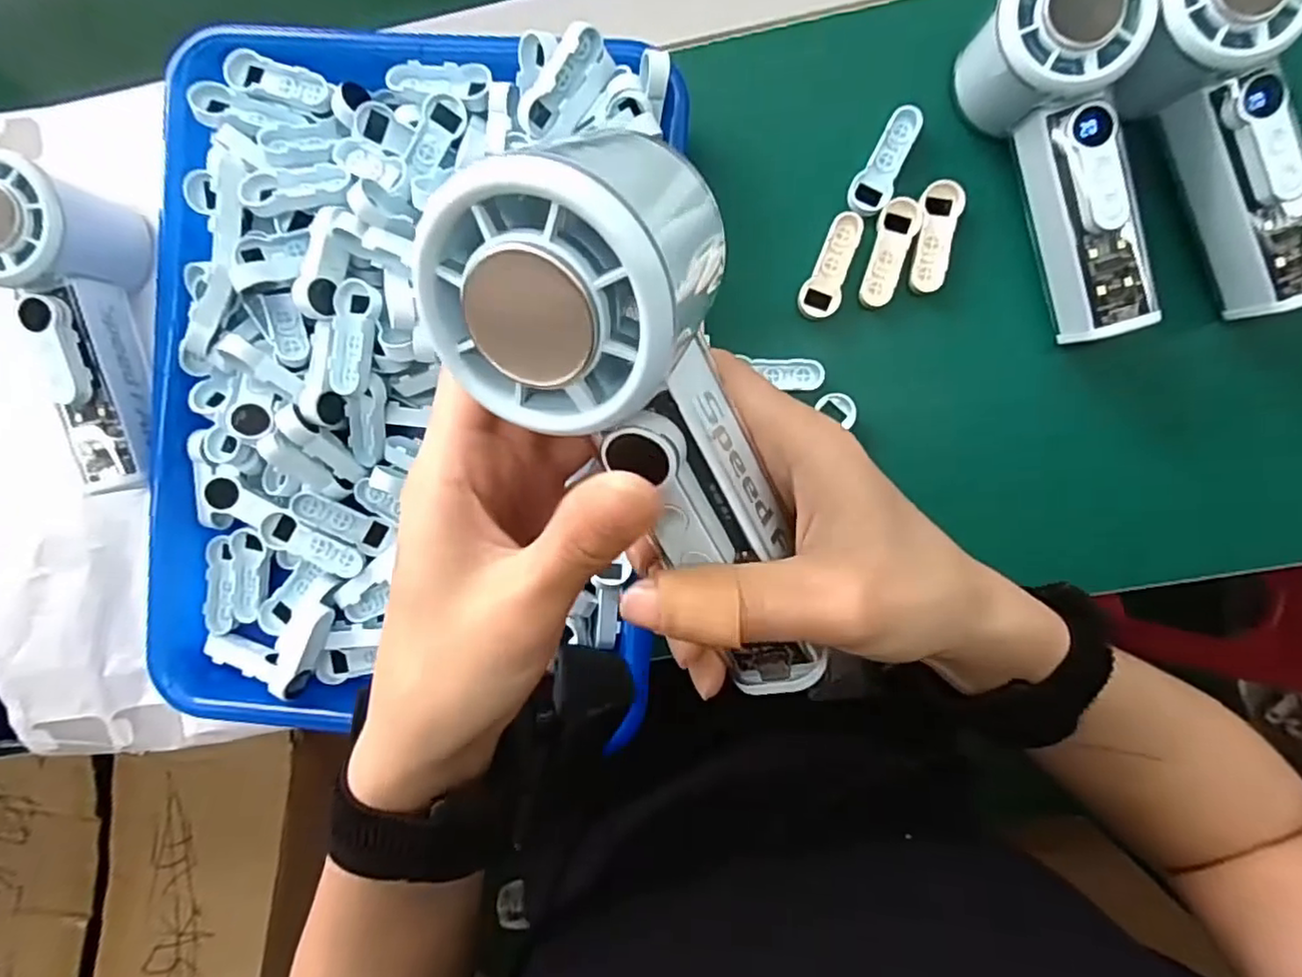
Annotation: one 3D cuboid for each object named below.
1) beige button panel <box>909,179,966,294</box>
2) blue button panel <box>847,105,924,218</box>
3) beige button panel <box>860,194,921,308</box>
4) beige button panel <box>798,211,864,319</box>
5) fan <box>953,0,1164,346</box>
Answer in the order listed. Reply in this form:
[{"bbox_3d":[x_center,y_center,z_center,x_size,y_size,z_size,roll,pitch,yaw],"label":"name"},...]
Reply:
[{"bbox_3d":[0.134,-0.119,0.310,0.018,0.006,0.050,11,93,4],"label":"beige button panel"},{"bbox_3d":[0.111,-0.155,0.312,0.019,0.007,0.053,25,94,3],"label":"blue button panel"},{"bbox_3d":[0.113,-0.112,0.313,0.018,0.005,0.051,16,93,4],"label":"beige button panel"},{"bbox_3d":[0.087,-0.107,0.316,0.019,0.005,0.049,17,93,4],"label":"beige button panel"},{"bbox_3d":[0.178,-0.138,0.280,0.054,0.059,0.147,-17,91,5],"label":"fan"}]

